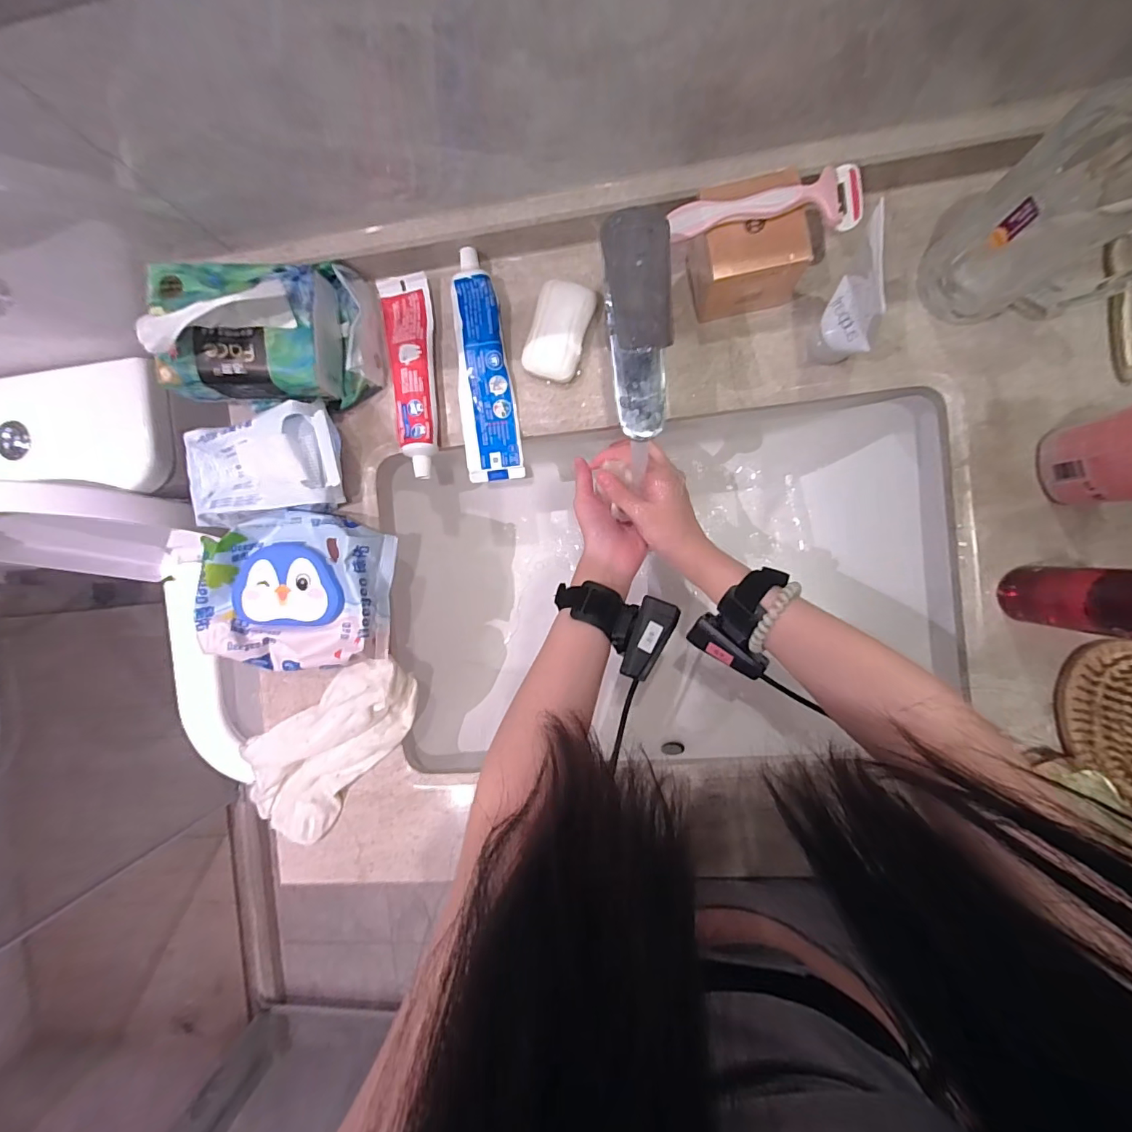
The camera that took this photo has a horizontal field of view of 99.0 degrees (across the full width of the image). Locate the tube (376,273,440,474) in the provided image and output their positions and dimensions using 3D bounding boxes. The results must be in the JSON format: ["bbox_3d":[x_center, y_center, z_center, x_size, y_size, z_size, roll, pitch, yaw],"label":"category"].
[{"bbox_3d":[-0.138,-0.172,0.439,0.046,0.022,0.177,-6,91,7],"label":"tube"}]

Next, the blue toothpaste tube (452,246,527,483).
[{"bbox_3d":[-0.074,-0.175,0.429,0.051,0.025,0.192,-5,91,7],"label":"blue toothpaste tube"}]

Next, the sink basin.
[{"bbox_3d":[0.092,0.017,0.523,0.525,0.167,0.344,-6,91,7],"label":"sink basin"}]

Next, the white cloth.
[{"bbox_3d":[-0.230,0.171,0.454,0.103,0.029,0.209,40,96,4],"label":"white cloth"}]

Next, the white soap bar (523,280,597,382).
[{"bbox_3d":[-0.006,-0.203,0.423,0.048,0.021,0.079,22,94,6],"label":"white soap bar"}]

